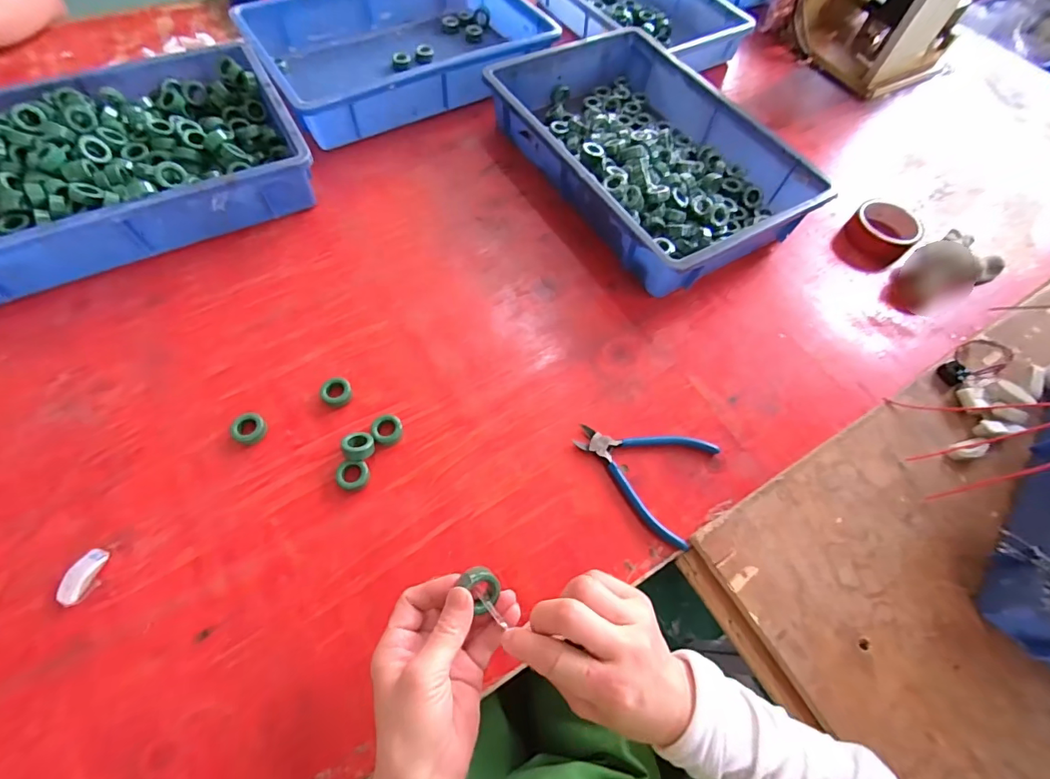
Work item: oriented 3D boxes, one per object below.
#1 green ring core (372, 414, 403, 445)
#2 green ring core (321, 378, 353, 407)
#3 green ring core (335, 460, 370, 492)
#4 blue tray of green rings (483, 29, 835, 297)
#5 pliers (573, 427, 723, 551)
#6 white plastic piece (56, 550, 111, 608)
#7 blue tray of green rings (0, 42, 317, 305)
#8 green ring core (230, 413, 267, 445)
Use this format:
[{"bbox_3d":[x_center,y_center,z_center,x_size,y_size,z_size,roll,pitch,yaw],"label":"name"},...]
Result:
[{"bbox_3d":[-0.141,0.042,0.476,0.029,0.013,0.029,2,63,-3],"label":"green ring core"},{"bbox_3d":[-0.202,0.003,0.496,0.031,0.014,0.030,2,63,-3],"label":"green ring core"},{"bbox_3d":[-0.168,0.084,0.453,0.031,0.010,0.029,-6,63,-7],"label":"green ring core"},{"bbox_3d":[0.168,-0.339,0.660,0.280,0.076,0.433,-29,68,-17],"label":"blue tray of green rings"},{"bbox_3d":[0.120,0.077,0.479,0.137,0.009,0.114,27,64,10],"label":"pliers"},{"bbox_3d":[-0.383,0.161,0.399,0.018,0.012,0.045,15,63,4],"label":"white plastic piece"},{"bbox_3d":[-0.521,-0.287,0.584,0.432,0.079,0.301,-28,68,-17],"label":"blue tray of green rings"},{"bbox_3d":[-0.280,0.039,0.467,0.035,0.010,0.030,33,65,13],"label":"green ring core"}]

